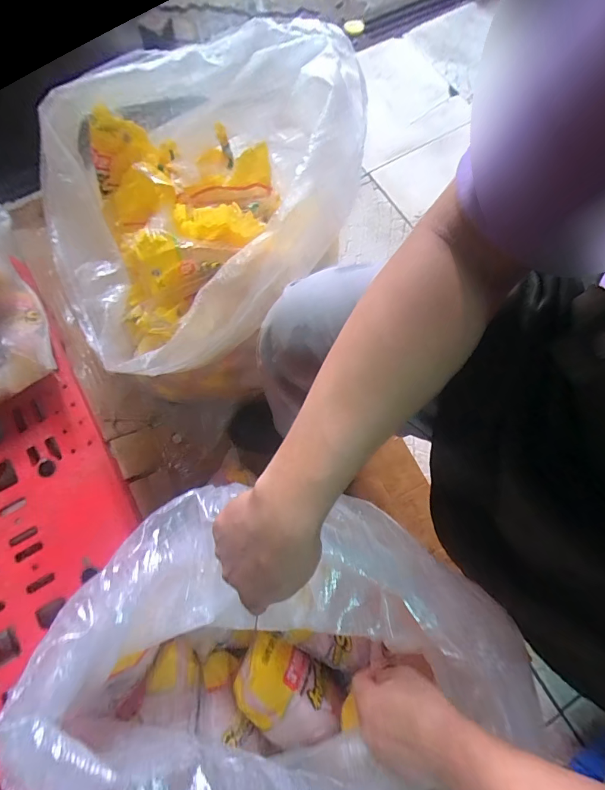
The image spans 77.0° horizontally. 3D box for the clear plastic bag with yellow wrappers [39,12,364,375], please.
[{"bbox_3d":[-0.137,-0.286,0.523,0.362,0.186,0.479,44,77,9],"label":"clear plastic bag with yellow wrappers"}]

